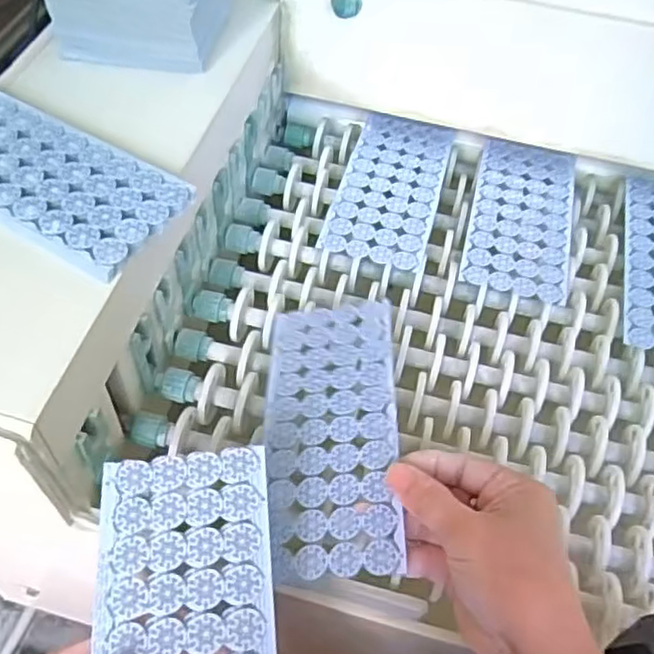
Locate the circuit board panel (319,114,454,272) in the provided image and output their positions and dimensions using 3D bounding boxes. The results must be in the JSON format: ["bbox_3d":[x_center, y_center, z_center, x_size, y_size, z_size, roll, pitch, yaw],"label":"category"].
[{"bbox_3d":[0.055,-0.118,0.563,0.077,0.004,0.175,14,52,6],"label":"circuit board panel"}]

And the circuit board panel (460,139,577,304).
[{"bbox_3d":[0.158,-0.092,0.554,0.080,0.009,0.172,14,55,6],"label":"circuit board panel"}]

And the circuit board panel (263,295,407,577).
[{"bbox_3d":[0.002,0.056,0.408,0.078,0.007,0.189,-8,46,10],"label":"circuit board panel"}]

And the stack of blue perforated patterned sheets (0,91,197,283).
[{"bbox_3d":[-0.178,-0.095,0.405,0.187,0.005,0.082,28,57,15],"label":"stack of blue perforated patterned sheets"}]

